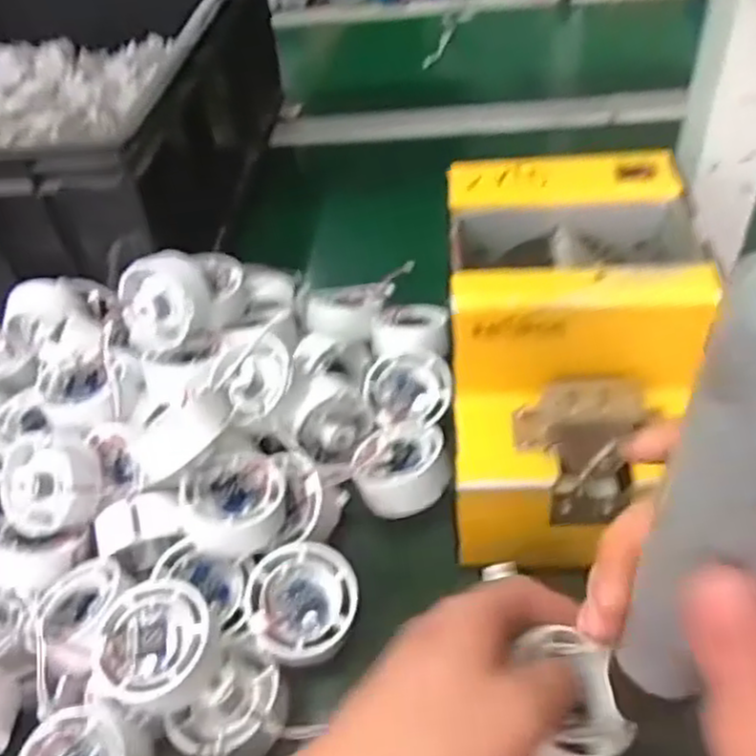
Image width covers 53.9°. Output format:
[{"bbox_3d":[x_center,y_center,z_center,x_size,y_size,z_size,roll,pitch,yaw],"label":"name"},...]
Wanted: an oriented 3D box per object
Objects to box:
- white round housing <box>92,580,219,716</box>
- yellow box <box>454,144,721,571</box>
[{"bbox_3d":[-0.102,0.130,0.350,0.054,0.036,0.055,-4,45,4],"label":"white round housing"},{"bbox_3d":[0.102,-0.016,0.399,0.126,0.120,0.181,-3,45,5],"label":"yellow box"}]

